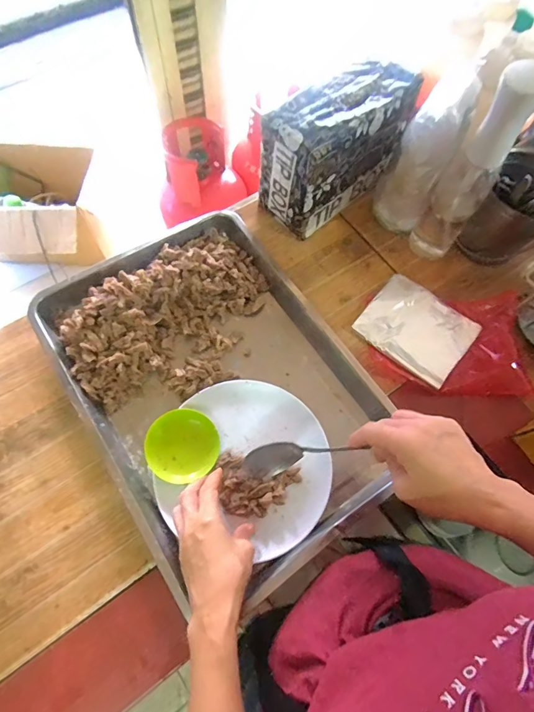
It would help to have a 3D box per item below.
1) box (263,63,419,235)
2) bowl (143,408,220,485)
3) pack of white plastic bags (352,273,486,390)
[{"bbox_3d":[0.107,-0.322,0.633,0.231,0.177,0.103,-38,74,-16],"label":"box"},{"bbox_3d":[-0.107,0.115,0.511,0.088,0.027,0.088,1,67,-2],"label":"bowl"},{"bbox_3d":[0.228,-0.044,0.611,0.154,0.011,0.135,39,71,13],"label":"pack of white plastic bags"}]

